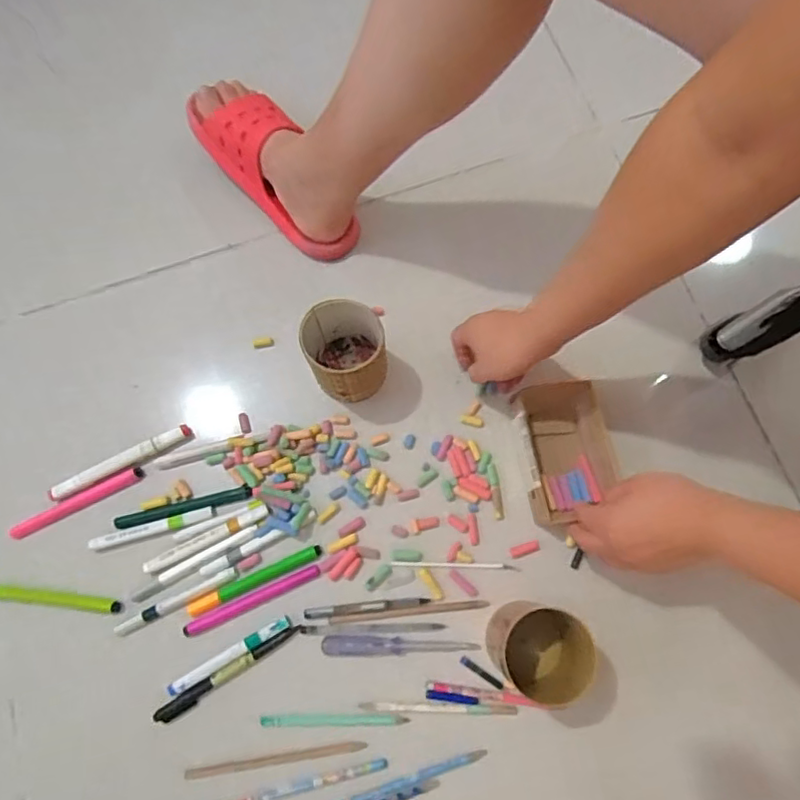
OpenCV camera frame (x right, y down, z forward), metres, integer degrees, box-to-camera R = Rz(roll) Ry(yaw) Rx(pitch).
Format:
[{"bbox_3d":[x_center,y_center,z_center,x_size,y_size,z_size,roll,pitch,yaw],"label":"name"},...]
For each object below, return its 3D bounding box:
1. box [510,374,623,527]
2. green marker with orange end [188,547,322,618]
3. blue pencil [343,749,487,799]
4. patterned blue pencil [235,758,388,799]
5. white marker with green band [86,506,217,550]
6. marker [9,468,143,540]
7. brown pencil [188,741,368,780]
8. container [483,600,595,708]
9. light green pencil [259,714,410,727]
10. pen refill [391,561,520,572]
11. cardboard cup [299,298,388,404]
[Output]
[{"bbox_3d":[0.169,0.052,0.628,0.091,0.052,0.134,-10,75,-3],"label":"box"},{"bbox_3d":[-0.143,0.177,0.602,0.137,0.007,0.014,-25,76,-6],"label":"green marker with orange end"},{"bbox_3d":[0.001,0.349,0.555,0.161,0.004,0.011,-18,75,-5],"label":"blue pencil"},{"bbox_3d":[-0.098,0.353,0.553,0.172,0.004,0.013,-14,75,-3],"label":"patterned blue pencil"},{"bbox_3d":[-0.250,0.129,0.612,0.123,0.010,0.013,-15,75,-4],"label":"white marker with green band"},{"bbox_3d":[-0.332,0.105,0.625,0.139,0.008,0.015,-26,76,-7],"label":"marker"},{"bbox_3d":[-0.116,0.332,0.563,0.163,0.004,0.010,-8,75,-2],"label":"brown pencil"},{"bbox_3d":[0.120,0.219,0.541,0.071,0.112,0.069,0,75,0],"label":"container"},{"bbox_3d":[-0.062,0.298,0.570,0.135,0.004,0.011,-1,75,0],"label":"light green pencil"},{"bbox_3d":[0.055,0.166,0.613,0.126,0.004,0.007,1,75,1],"label":"pen refill"},{"bbox_3d":[-0.053,-0.048,0.616,0.070,0.098,0.076,0,75,0],"label":"cardboard cup"}]

